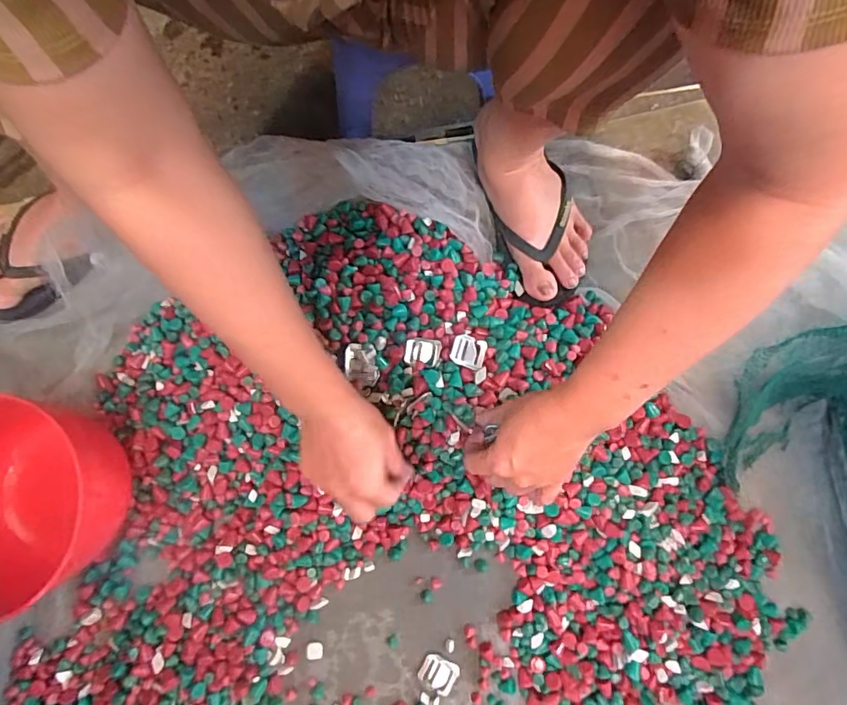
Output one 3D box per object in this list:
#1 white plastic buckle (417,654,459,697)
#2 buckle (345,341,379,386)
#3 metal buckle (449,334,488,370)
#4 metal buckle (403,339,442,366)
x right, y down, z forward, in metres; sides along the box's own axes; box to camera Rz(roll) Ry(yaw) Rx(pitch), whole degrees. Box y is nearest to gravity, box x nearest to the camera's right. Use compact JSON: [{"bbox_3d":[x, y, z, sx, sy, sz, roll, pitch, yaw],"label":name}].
[{"bbox_3d":[0.015,0.313,0.469,0.036,0.004,0.029,23,79,4],"label":"white plastic buckle"},{"bbox_3d":[-0.061,0.011,0.478,0.031,0.008,0.040,-3,79,-3],"label":"buckle"},{"bbox_3d":[0.045,0.000,0.482,0.033,0.009,0.031,18,78,1],"label":"metal buckle"},{"bbox_3d":[-0.001,-0.001,0.488,0.035,0.004,0.026,9,95,-4],"label":"metal buckle"}]

